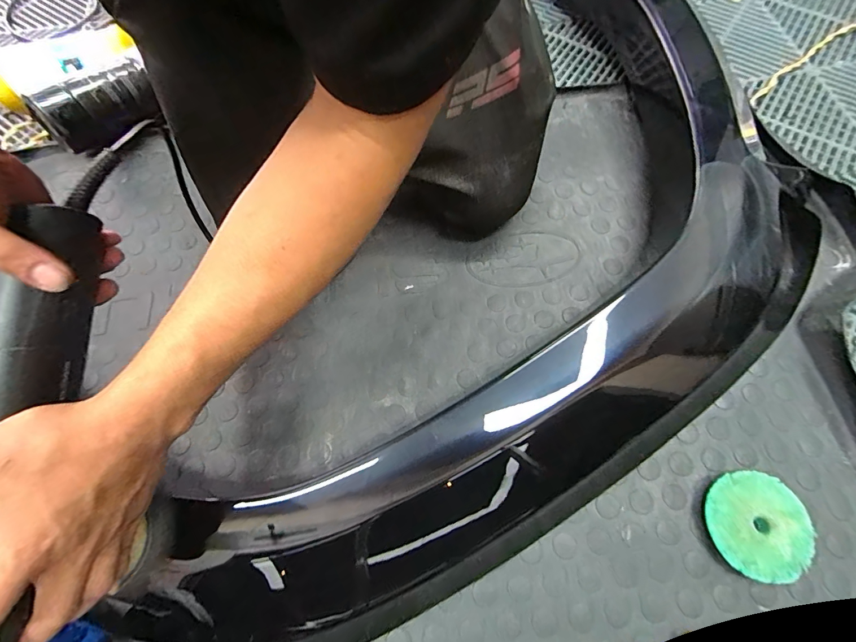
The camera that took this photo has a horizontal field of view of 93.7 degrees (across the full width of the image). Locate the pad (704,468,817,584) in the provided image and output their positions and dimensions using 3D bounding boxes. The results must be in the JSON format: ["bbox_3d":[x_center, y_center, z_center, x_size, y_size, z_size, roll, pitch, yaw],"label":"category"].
[{"bbox_3d":[0.324,0.202,0.399,0.091,0.022,0.094,10,70,6],"label":"pad"}]

